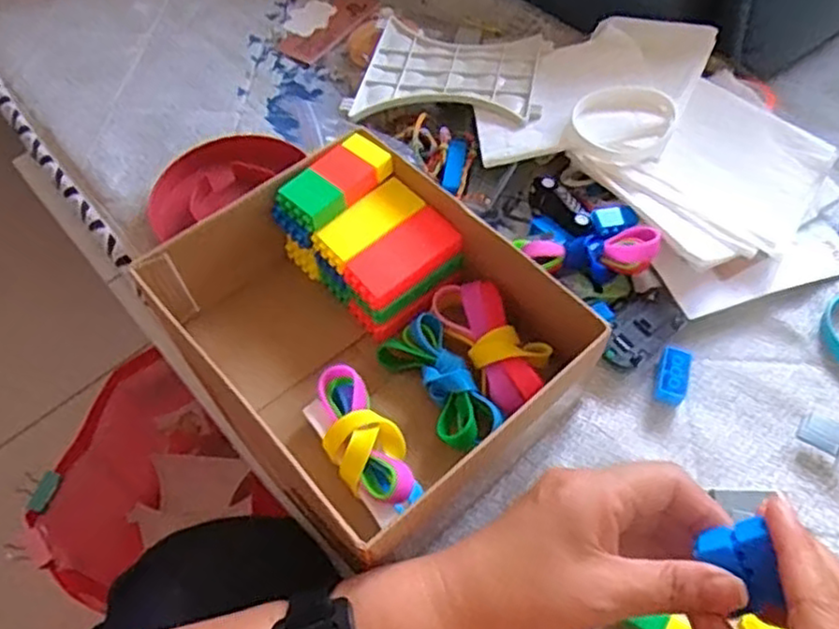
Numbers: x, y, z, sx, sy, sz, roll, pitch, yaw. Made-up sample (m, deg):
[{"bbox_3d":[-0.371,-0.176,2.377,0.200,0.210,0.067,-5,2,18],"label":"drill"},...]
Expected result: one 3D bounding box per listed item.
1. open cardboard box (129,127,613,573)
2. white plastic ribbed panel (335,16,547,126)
[{"bbox_3d":[-0.030,0.014,0.409,0.171,0.082,0.219,-38,63,-20],"label":"open cardboard box"},{"bbox_3d":[0.025,-0.184,0.541,0.136,0.011,0.117,11,58,10],"label":"white plastic ribbed panel"}]

